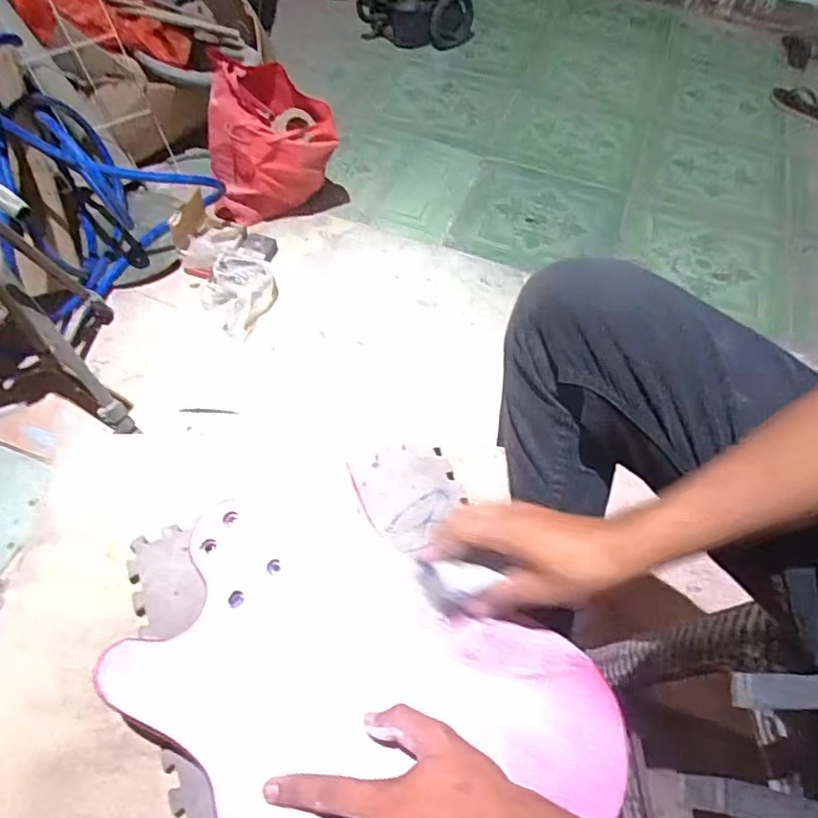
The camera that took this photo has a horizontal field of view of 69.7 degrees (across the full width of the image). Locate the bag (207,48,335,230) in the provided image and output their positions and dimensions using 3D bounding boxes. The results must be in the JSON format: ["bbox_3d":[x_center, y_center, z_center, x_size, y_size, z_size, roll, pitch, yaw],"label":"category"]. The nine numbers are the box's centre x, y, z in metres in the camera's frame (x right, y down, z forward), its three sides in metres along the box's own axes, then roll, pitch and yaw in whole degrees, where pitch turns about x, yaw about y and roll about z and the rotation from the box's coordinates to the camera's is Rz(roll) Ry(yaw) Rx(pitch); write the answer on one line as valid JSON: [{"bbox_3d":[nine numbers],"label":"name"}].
[{"bbox_3d":[-0.310,-0.587,1.317,0.273,0.300,0.163,-9,58,-11],"label":"bag"}]

